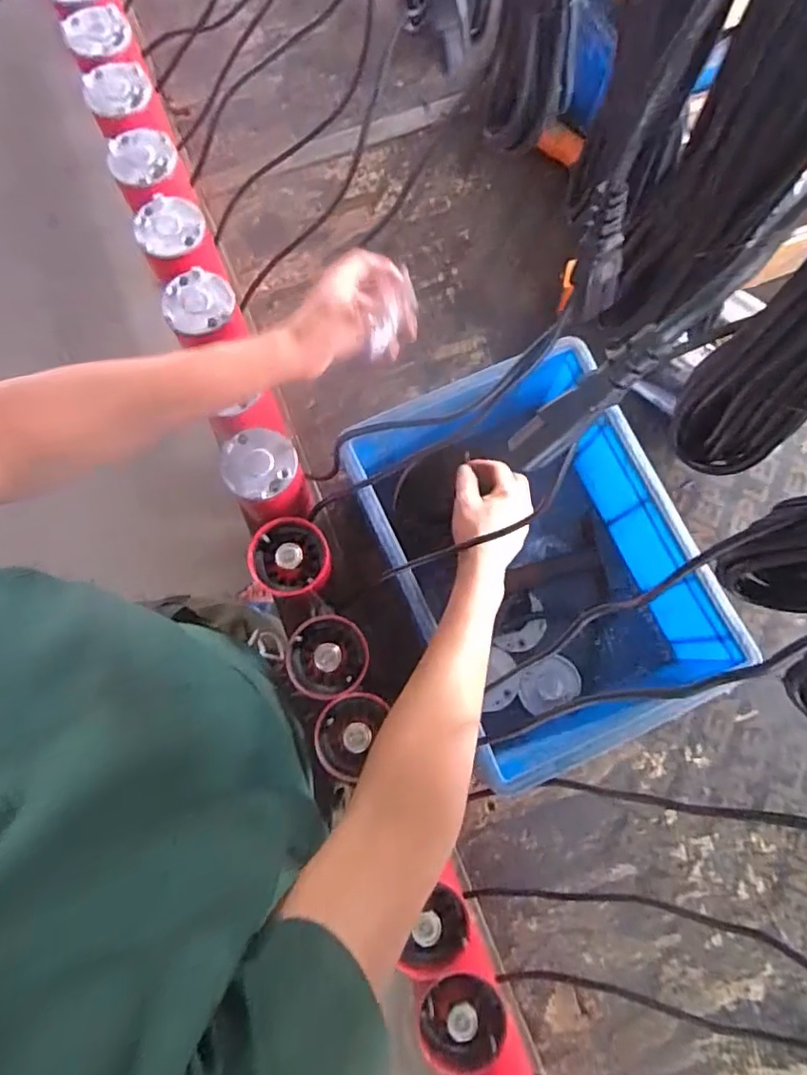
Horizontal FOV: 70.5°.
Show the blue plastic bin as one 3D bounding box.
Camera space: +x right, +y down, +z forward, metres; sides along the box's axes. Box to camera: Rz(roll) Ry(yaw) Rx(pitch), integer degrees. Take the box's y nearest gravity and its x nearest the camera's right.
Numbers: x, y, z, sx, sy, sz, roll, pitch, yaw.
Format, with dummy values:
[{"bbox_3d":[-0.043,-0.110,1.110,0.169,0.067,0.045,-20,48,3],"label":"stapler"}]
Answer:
[{"bbox_3d":[0.147,0.027,0.655,0.297,0.159,0.385,-24,79,-5],"label":"blue plastic bin"}]

